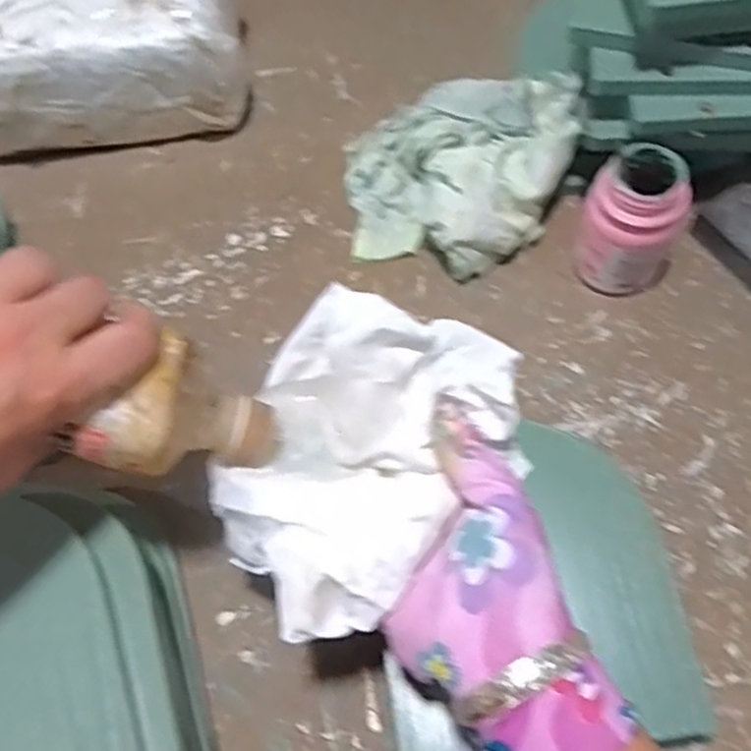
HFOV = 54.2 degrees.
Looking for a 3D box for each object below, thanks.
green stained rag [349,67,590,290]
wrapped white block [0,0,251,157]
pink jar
[{"bbox_3d":[0.049,-0.143,0.497,0.146,0.080,0.134,25,68,14],"label":"green stained rag"},{"bbox_3d":[-0.221,-0.233,0.543,0.245,0.114,0.111,-10,66,0],"label":"wrapped white block"},{"bbox_3d":[0.157,-0.094,0.454,0.057,0.091,0.059,32,70,17],"label":"pink jar"}]

